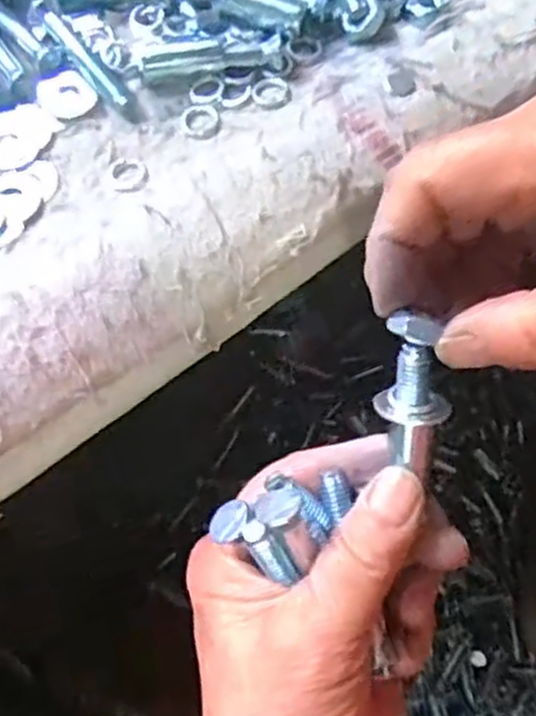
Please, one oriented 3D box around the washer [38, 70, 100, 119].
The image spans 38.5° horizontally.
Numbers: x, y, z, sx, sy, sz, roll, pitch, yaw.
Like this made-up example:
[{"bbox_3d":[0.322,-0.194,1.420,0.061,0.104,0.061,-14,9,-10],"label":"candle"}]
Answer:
[{"bbox_3d":[-0.078,-0.102,0.296,0.020,0.004,0.021,0,68,1],"label":"washer"}]

